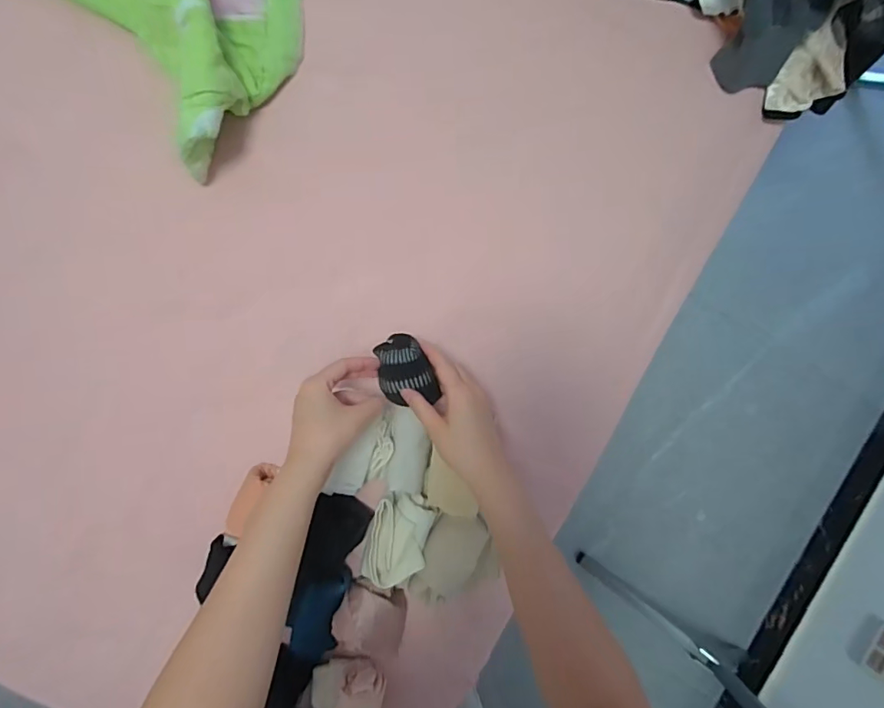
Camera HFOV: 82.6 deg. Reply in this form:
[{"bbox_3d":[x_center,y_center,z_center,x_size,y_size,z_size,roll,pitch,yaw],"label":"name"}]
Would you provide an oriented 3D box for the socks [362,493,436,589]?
[{"bbox_3d":[-0.047,0.203,0.540,0.064,0.025,0.095,12,92,-5],"label":"socks"}]

